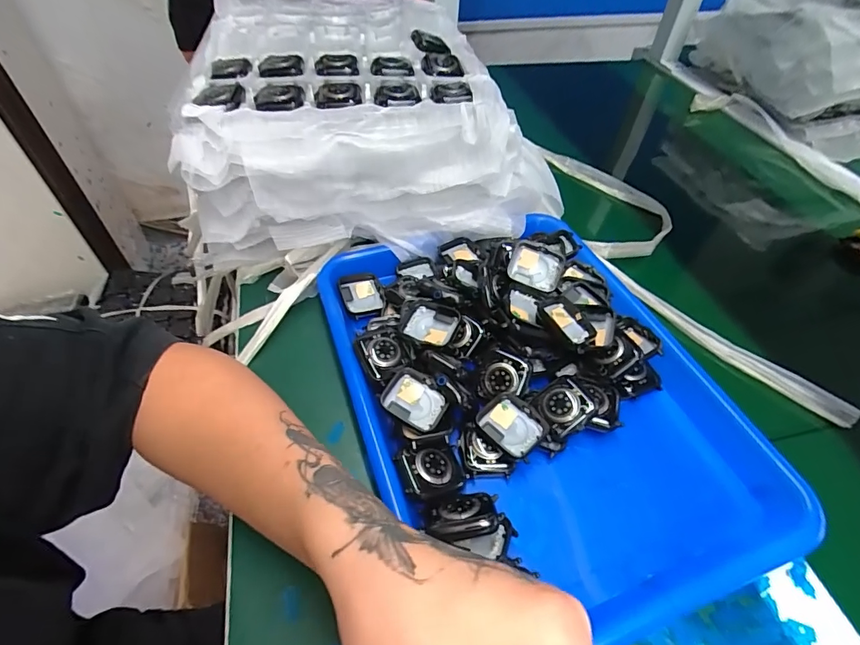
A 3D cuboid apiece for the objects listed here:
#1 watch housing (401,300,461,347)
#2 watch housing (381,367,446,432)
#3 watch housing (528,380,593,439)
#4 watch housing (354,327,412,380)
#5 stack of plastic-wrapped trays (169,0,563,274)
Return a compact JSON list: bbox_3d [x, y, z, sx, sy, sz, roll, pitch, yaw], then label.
[{"bbox_3d":[0.000,0.002,0.344,0.042,0.012,0.041,10,51,7],"label":"watch housing"},{"bbox_3d":[-0.011,0.054,0.309,0.042,0.010,0.034,25,54,18],"label":"watch housing"},{"bbox_3d":[0.092,0.058,0.311,0.034,0.008,0.035,-38,53,-2],"label":"watch housing"},{"bbox_3d":[-0.035,0.022,0.330,0.034,0.005,0.041,-20,52,-18],"label":"watch housing"},{"bbox_3d":[-0.067,-0.242,0.492,0.333,0.117,0.365,-8,49,-8],"label":"stack of plastic-wrapped trays"}]

